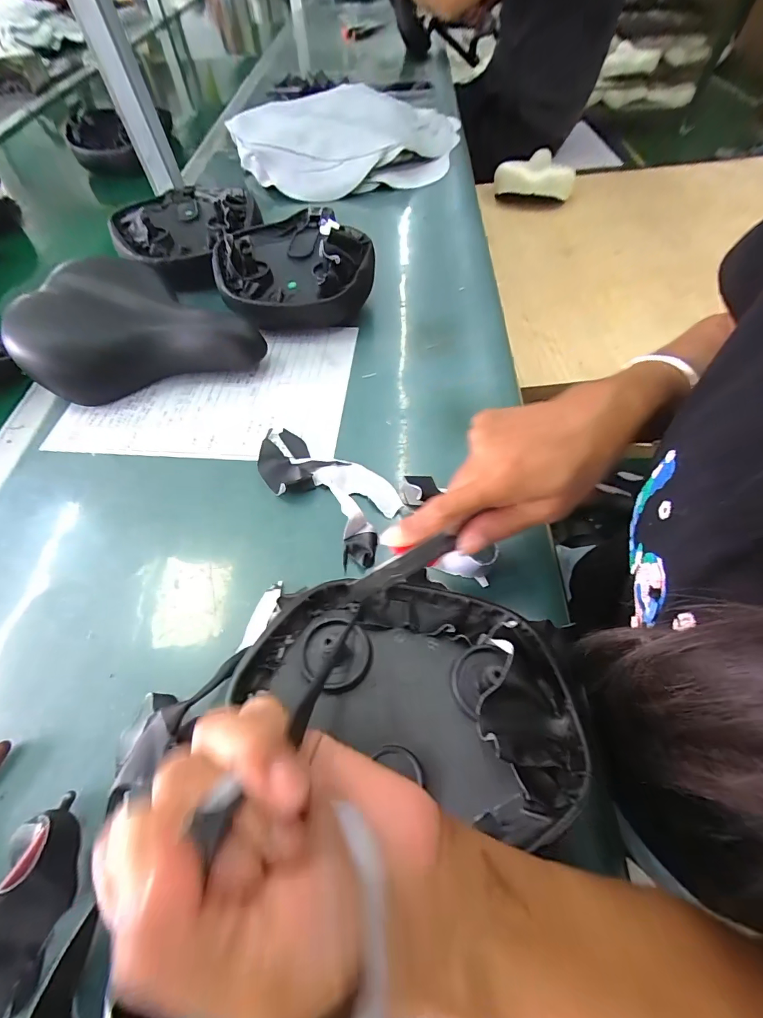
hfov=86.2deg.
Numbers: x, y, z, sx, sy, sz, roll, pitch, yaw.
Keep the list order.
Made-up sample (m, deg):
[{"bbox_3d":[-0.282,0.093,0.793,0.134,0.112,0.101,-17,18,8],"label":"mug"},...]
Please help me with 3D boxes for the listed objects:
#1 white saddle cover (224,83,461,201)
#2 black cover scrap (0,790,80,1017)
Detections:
[{"bbox_3d":[-0.058,-0.661,0.729,0.375,0.075,0.345,2,59,4],"label":"white saddle cover"},{"bbox_3d":[-0.190,0.212,0.209,0.036,0.026,0.101,3,58,5],"label":"black cover scrap"}]

